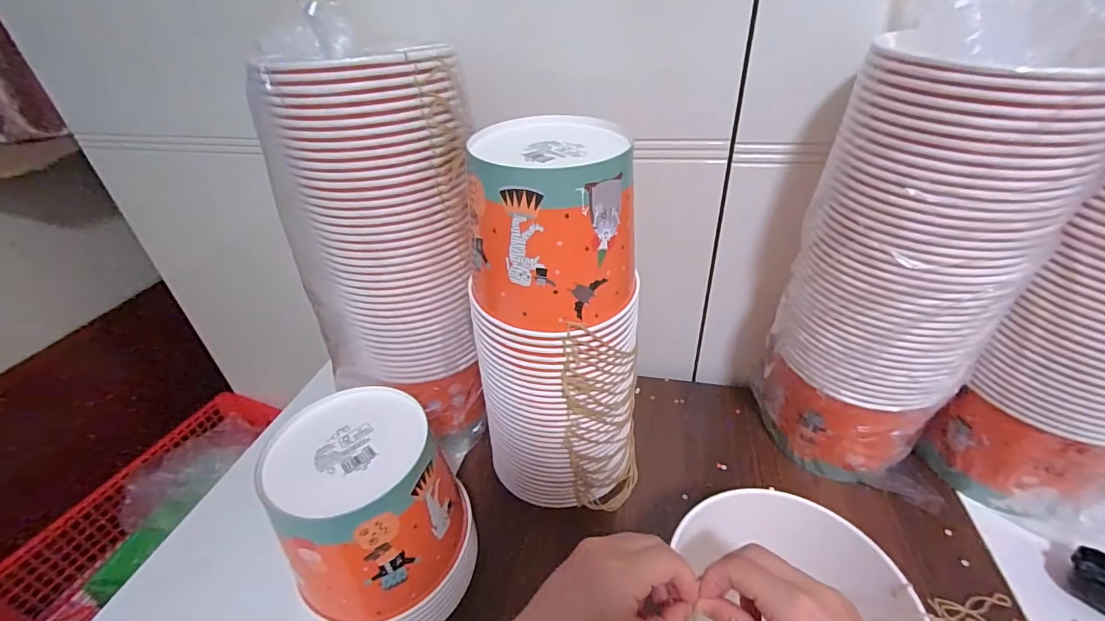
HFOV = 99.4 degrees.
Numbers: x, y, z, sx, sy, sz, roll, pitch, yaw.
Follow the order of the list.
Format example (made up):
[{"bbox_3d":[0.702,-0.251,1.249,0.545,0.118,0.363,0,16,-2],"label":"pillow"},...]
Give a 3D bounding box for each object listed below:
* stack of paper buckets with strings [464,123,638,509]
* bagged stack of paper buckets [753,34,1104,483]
[{"bbox_3d":[0.011,0.025,0.469,0.155,0.370,0.140,11,38,20],"label":"stack of paper buckets with strings"},{"bbox_3d":[0.319,0.001,0.452,0.131,0.436,0.153,-15,37,-14],"label":"bagged stack of paper buckets"}]

